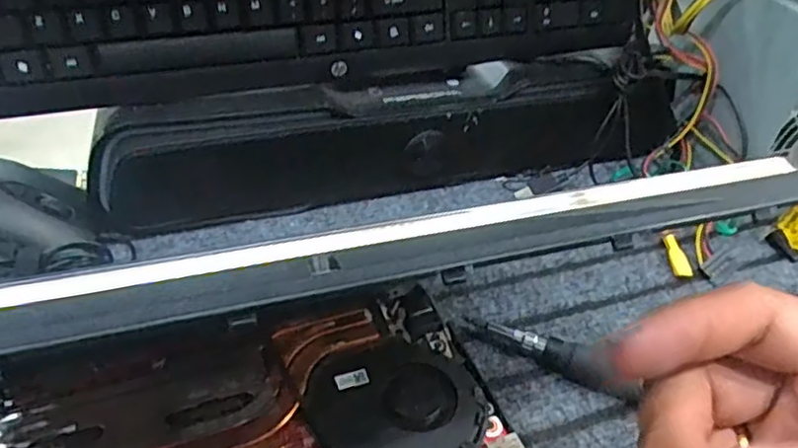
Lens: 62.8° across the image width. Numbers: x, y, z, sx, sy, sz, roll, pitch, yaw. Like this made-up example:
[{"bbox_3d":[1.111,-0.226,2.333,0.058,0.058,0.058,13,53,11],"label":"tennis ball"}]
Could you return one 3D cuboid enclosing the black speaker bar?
[{"bbox_3d":[0.009,-0.067,0.457,0.413,0.080,0.055,-7,41,-15],"label":"black speaker bar"}]

